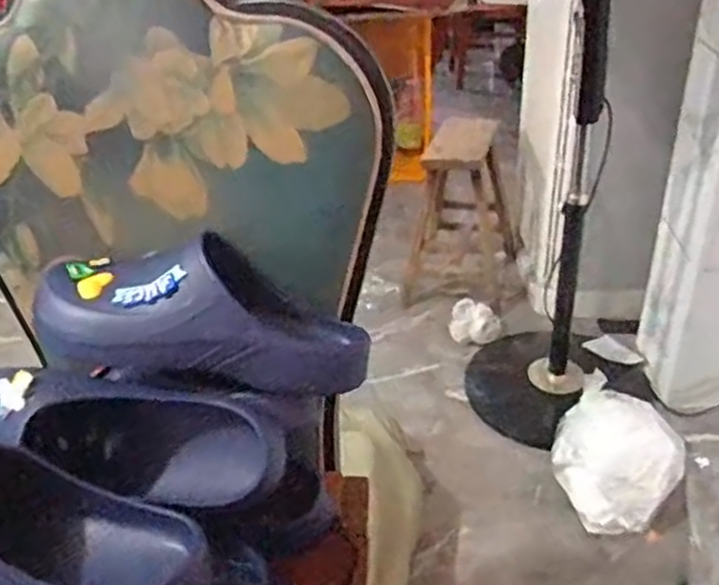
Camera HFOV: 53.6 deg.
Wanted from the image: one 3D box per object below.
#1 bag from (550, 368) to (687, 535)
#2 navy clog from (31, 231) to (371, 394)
[{"bbox_3d":[0.501,0.307,1.377,0.232,0.202,0.219,-21,36,-27],"label":"bag"},{"bbox_3d":[-0.130,0.016,0.614,0.282,0.101,0.098,12,31,-7],"label":"navy clog"}]

